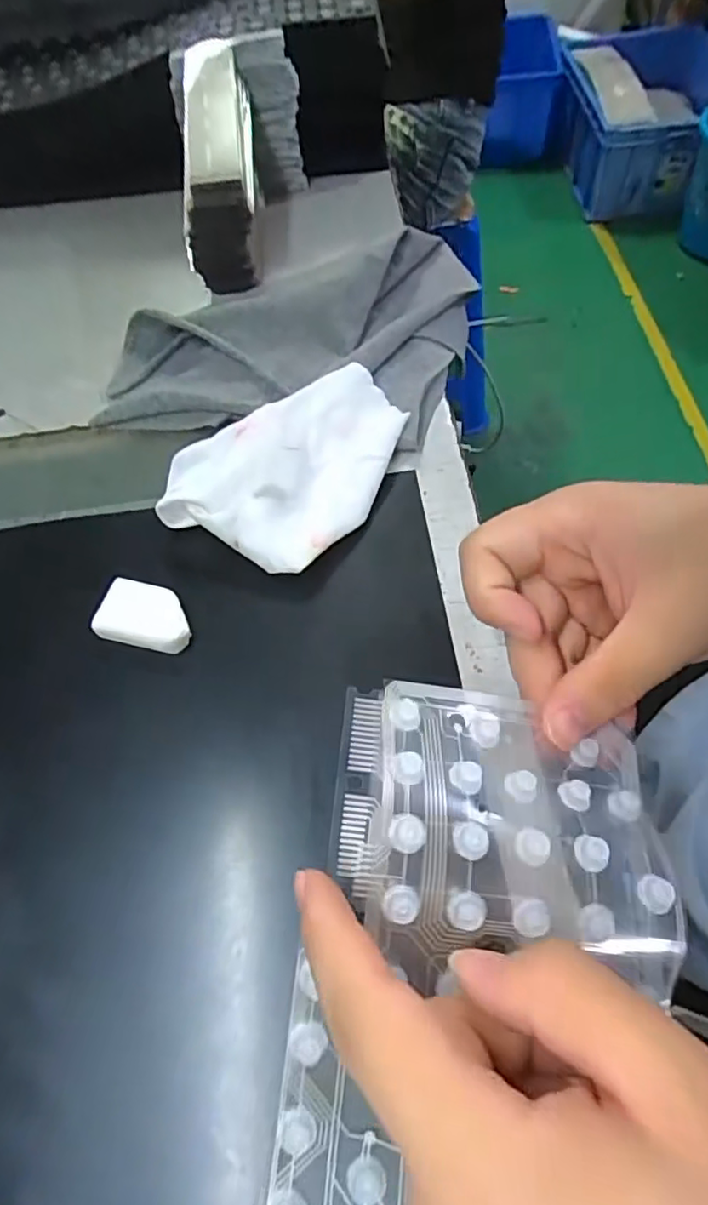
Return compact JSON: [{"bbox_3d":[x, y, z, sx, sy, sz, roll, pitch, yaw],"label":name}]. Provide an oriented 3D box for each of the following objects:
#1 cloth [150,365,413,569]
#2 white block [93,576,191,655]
[{"bbox_3d":[-0.029,-0.070,0.297,0.087,0.025,0.113,25,64,18],"label":"cloth"},{"bbox_3d":[-0.085,0.006,0.265,0.040,0.011,0.027,14,61,12],"label":"white block"}]

